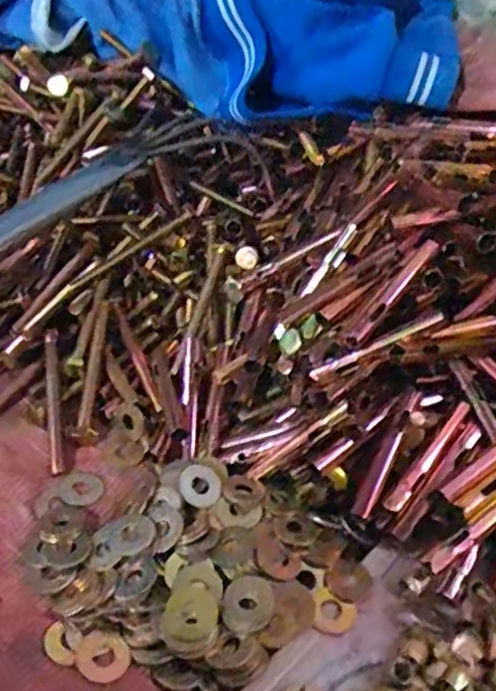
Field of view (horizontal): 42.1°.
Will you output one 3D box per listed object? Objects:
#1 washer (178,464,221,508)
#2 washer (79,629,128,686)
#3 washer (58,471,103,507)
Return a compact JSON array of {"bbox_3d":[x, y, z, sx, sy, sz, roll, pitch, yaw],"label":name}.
[{"bbox_3d":[-0.027,0.079,0.362,0.025,0.004,0.026,10,44,-10],"label":"washer"},{"bbox_3d":[-0.067,0.144,0.299,0.022,0.004,0.023,10,45,-10],"label":"washer"},{"bbox_3d":[-0.096,0.082,0.368,0.024,0.004,0.024,8,35,-6],"label":"washer"}]

